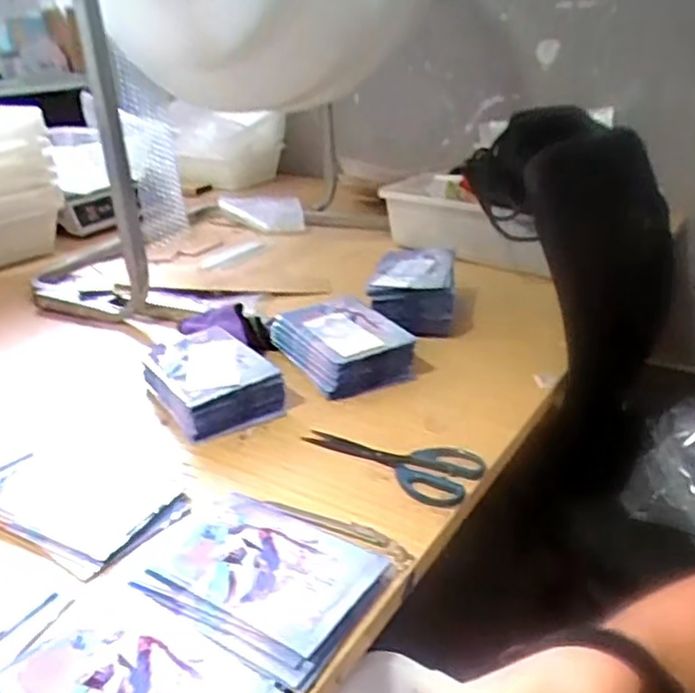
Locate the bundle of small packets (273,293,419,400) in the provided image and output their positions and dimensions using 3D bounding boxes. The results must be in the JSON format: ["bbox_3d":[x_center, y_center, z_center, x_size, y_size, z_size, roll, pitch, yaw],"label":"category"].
[{"bbox_3d":[-0.011,-0.004,0.929,0.132,0.064,0.179,-15,28,-25],"label":"bundle of small packets"}]

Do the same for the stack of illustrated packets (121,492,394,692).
[{"bbox_3d":[-0.078,0.181,0.584,0.205,0.026,0.160,13,29,30],"label":"stack of illustrated packets"}]

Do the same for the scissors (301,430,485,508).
[{"bbox_3d":[0.045,0.114,0.738,0.195,0.009,0.084,16,31,34],"label":"scissors"}]

